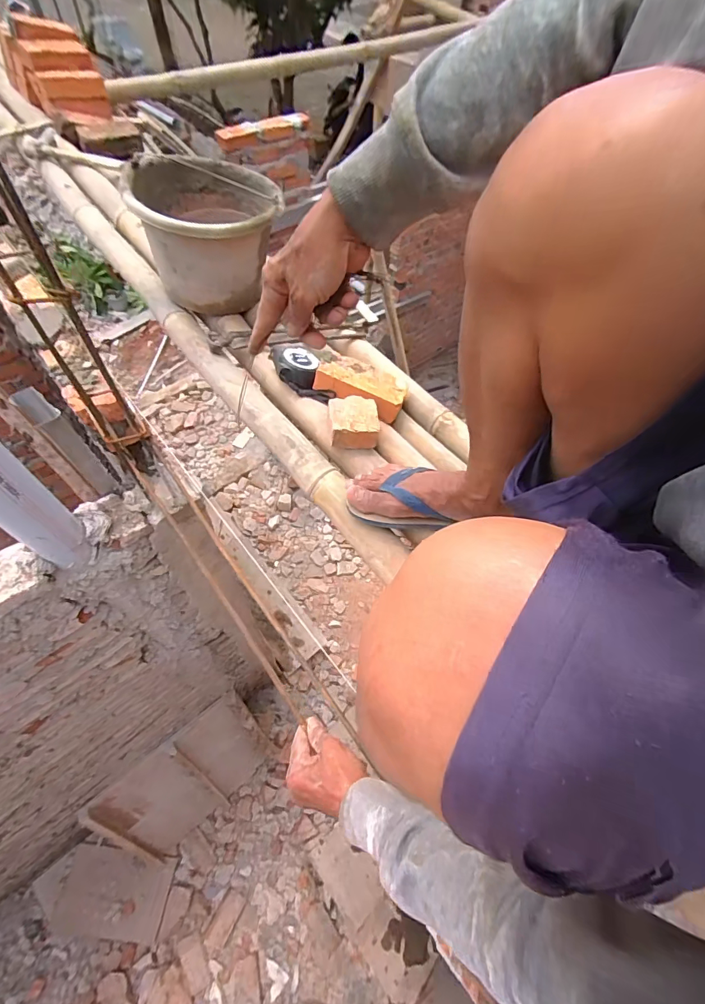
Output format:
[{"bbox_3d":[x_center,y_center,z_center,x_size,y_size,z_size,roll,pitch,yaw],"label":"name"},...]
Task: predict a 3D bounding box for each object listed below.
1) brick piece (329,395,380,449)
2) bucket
[{"bbox_3d":[0.000,-0.132,0.676,0.081,0.046,0.085,-3,59,-6],"label":"brick piece"},{"bbox_3d":[-0.266,-0.520,0.795,0.252,0.184,0.252,2,59,-3],"label":"bucket"}]

